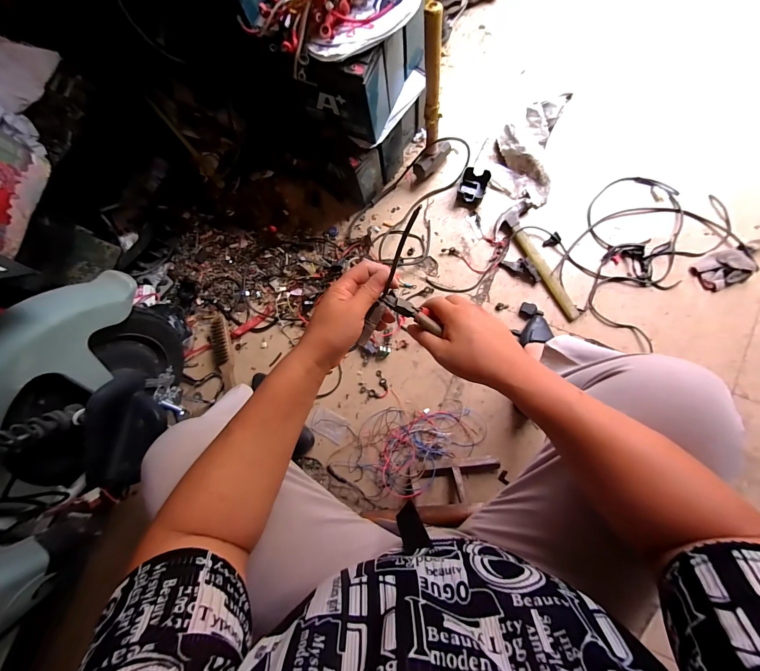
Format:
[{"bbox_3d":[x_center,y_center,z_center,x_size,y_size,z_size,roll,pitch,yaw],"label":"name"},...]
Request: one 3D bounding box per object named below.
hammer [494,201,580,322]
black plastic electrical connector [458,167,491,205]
[{"bbox_3d":[0.400,-0.182,0.801,0.108,0.027,0.318,-26,81,2],"label":"hammer"},{"bbox_3d":[0.245,-0.392,0.841,0.070,0.034,0.082,19,85,8],"label":"black plastic electrical connector"}]

